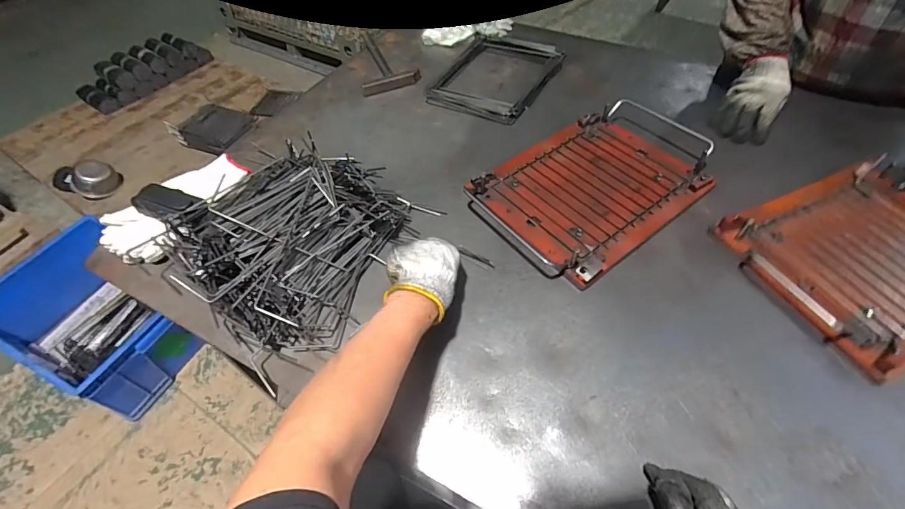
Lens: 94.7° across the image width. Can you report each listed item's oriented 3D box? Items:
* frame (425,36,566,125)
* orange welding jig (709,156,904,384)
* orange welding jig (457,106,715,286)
[{"bbox_3d":[0.088,-0.370,0.856,0.218,0.020,0.273,20,58,18],"label":"frame"},{"bbox_3d":[0.554,-0.011,0.539,0.333,0.032,0.244,-20,55,-10],"label":"orange welding jig"},{"bbox_3d":[0.211,-0.111,0.641,0.320,0.031,0.247,-35,59,-20],"label":"orange welding jig"}]

